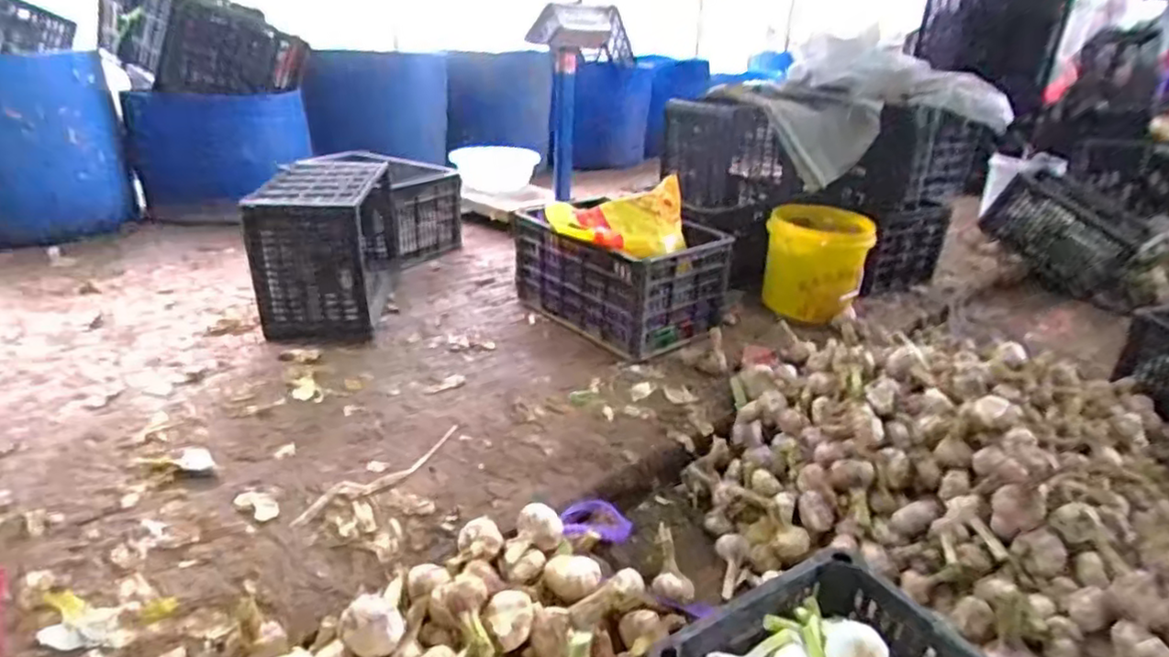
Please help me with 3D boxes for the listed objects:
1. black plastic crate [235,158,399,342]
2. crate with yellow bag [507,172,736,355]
[{"bbox_3d":[-0.602,-0.215,1.610,0.249,0.291,0.480,-1,27,-10],"label":"black plastic crate"},{"bbox_3d":[0.092,-0.163,1.595,0.334,0.291,0.446,-17,33,-36],"label":"crate with yellow bag"}]

